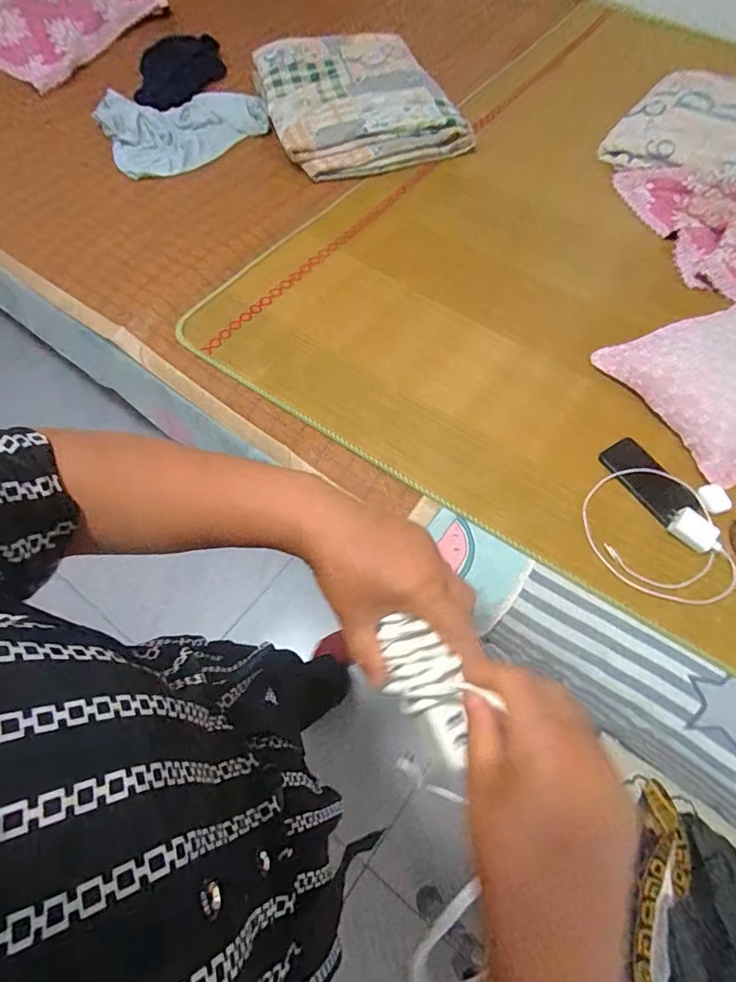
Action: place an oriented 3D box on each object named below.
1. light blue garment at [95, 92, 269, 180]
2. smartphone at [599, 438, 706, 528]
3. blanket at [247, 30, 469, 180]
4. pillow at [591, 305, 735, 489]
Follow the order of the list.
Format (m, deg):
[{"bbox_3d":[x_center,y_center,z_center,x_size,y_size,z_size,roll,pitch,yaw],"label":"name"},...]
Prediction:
[{"bbox_3d":[-0.486,-0.972,1.297,0.403,0.065,0.341,-25,64,-12],"label":"light blue garment"},{"bbox_3d":[0.470,-0.017,0.817,0.083,0.008,0.167,-32,65,-15],"label":"smartphone"},{"bbox_3d":[-0.033,-1.047,1.311,0.469,0.083,0.607,-15,62,-7],"label":"blanket"},{"bbox_3d":[0.736,-0.247,0.904,0.509,0.070,0.331,-22,63,-11],"label":"pillow"}]

